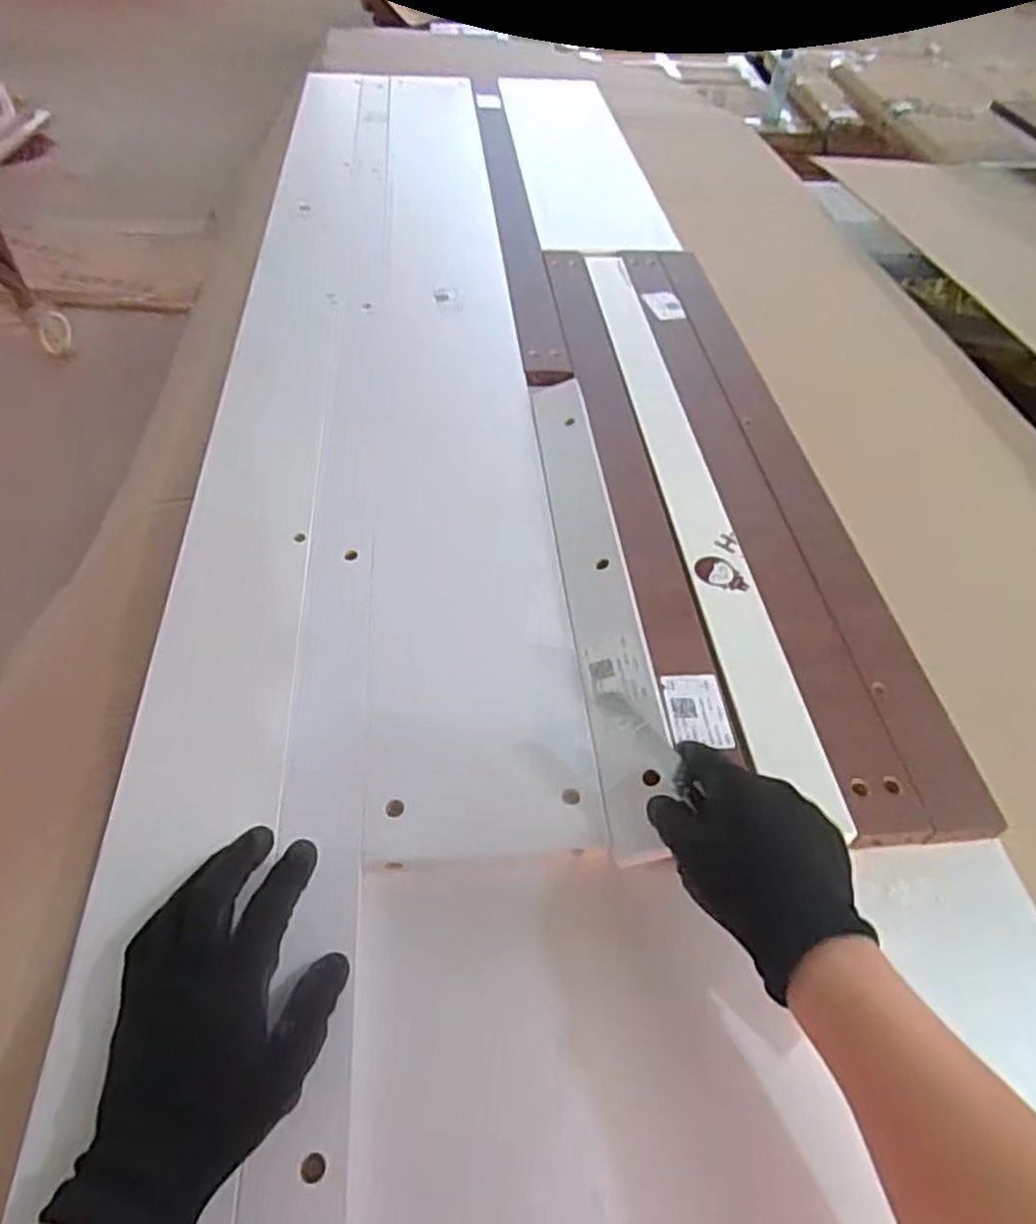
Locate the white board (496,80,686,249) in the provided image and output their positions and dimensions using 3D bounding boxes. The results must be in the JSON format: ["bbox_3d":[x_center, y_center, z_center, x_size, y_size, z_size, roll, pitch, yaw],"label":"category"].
[{"bbox_3d":[0.088,-0.725,1.173,0.179,0.012,0.658,-4,50,-5],"label":"white board"}]

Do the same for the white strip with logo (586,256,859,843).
[{"bbox_3d":[0.152,-0.154,0.712,0.055,0.012,0.738,-3,50,-5],"label":"white strip with logo"}]

